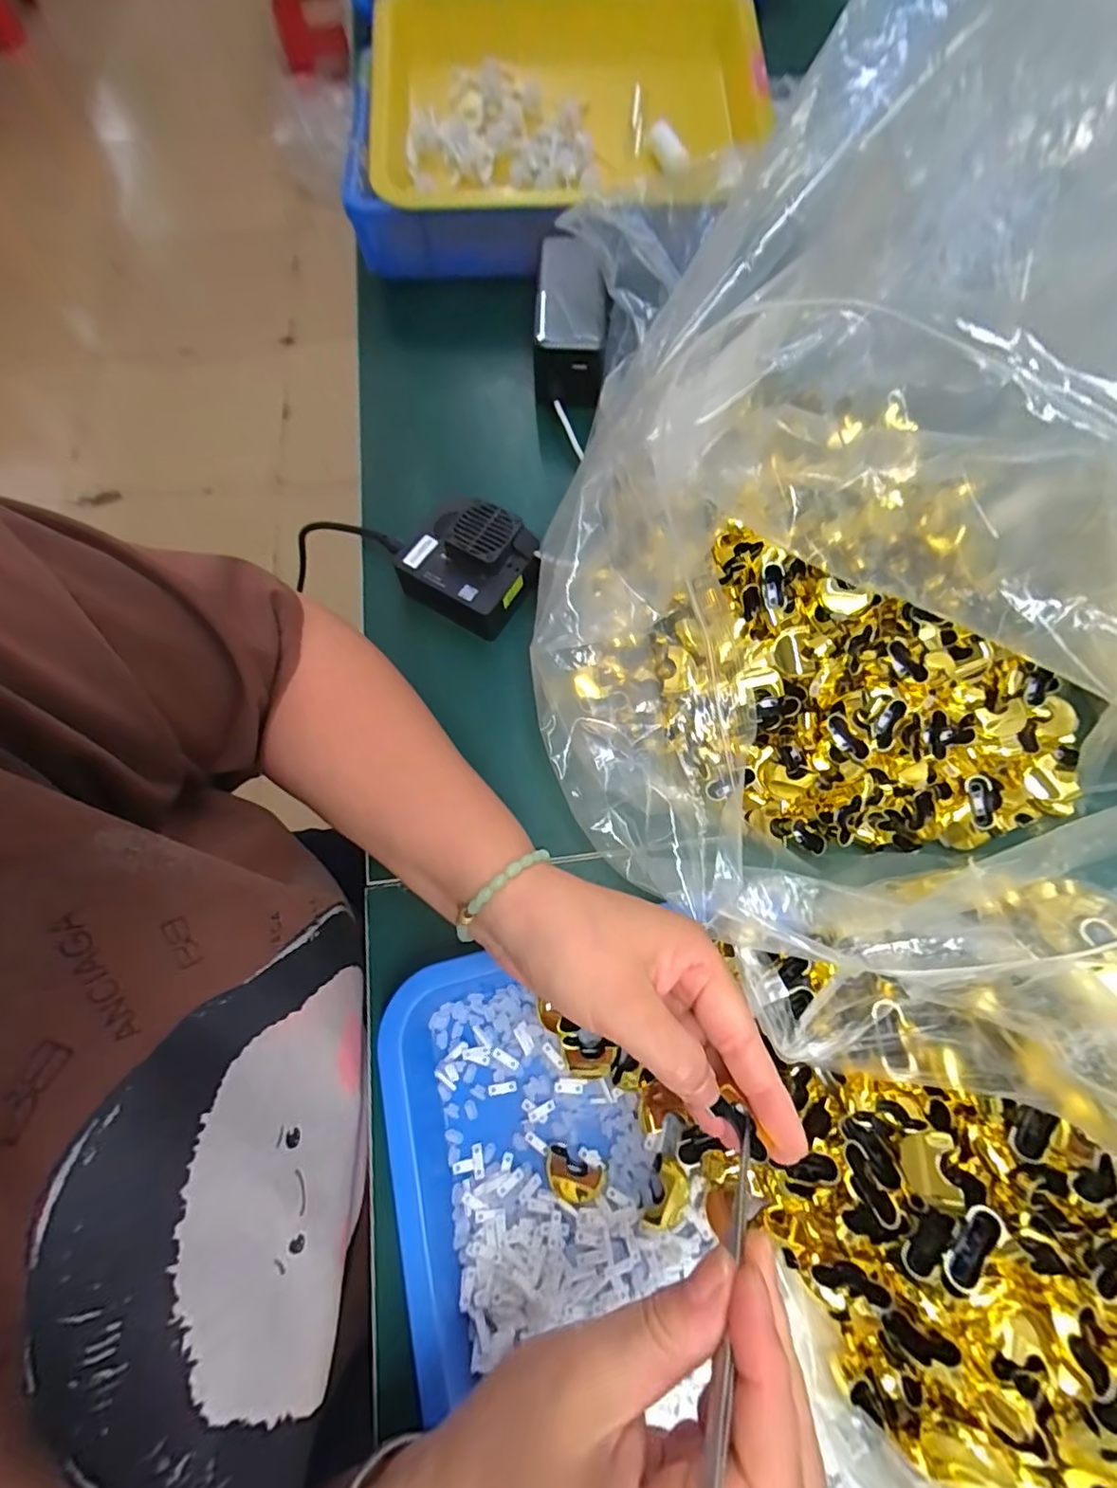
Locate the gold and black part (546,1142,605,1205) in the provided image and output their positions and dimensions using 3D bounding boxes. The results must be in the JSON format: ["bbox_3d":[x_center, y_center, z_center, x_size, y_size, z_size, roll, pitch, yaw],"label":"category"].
[{"bbox_3d":[0.007,0.211,0.270,0.028,0.004,0.020,22,72,7],"label":"gold and black part"}]

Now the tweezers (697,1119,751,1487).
[{"bbox_3d":[0.053,0.180,0.173,0.005,0.014,0.125,31,29,10],"label":"tweezers"}]

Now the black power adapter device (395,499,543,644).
[{"bbox_3d":[-0.057,-0.116,0.372,0.080,0.056,0.069,37,74,11],"label":"black power adapter device"}]

